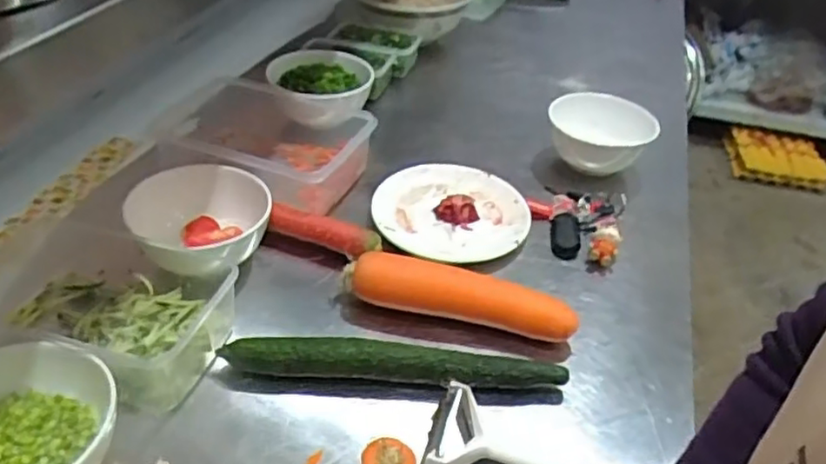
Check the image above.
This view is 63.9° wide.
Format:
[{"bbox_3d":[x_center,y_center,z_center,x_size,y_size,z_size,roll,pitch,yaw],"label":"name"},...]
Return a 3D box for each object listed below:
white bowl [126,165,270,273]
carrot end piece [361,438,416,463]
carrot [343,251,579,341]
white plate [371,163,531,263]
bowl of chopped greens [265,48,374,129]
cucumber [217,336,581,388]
[{"bbox_3d":[-0.215,-0.002,0.647,0.130,0.070,0.135,3,38,-2],"label":"white bowl"},{"bbox_3d":[-0.018,0.172,0.497,0.039,0.007,0.038,3,38,-2],"label":"carrot end piece"},{"bbox_3d":[0.041,0.060,0.618,0.214,0.049,0.043,13,39,10],"label":"carrot"},{"bbox_3d":[0.043,-0.024,0.734,0.167,0.030,0.164,3,38,-2],"label":"white plate"},{"bbox_3d":[-0.120,-0.178,0.873,0.130,0.075,0.143,3,38,-2],"label":"bowl of chopped greens"},{"bbox_3d":[-0.015,0.111,0.560,0.280,0.032,0.032,4,38,-1],"label":"cucumber"}]

